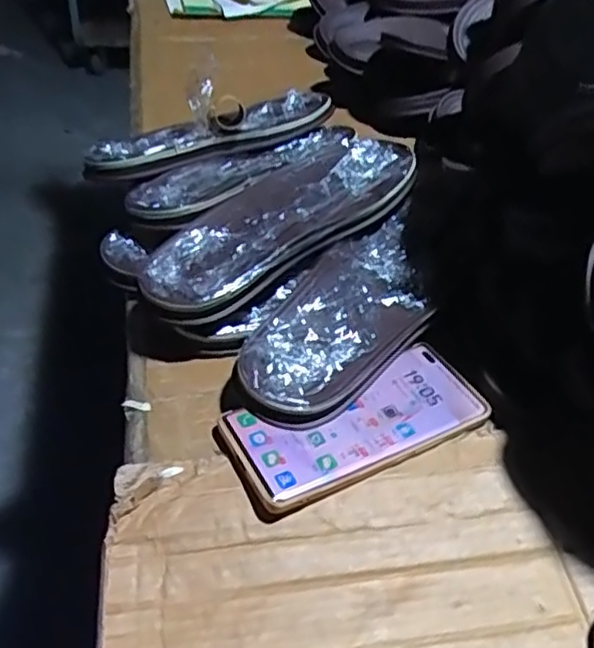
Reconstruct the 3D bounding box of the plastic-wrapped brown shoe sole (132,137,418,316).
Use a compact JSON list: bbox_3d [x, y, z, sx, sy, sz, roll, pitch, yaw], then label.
[{"bbox_3d":[-0.012,-0.086,0.518,0.253,0.020,0.093,-32,54,-33],"label":"plastic-wrapped brown shoe sole"}]

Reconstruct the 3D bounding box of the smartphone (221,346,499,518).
[{"bbox_3d":[0.041,0.061,0.425,0.165,0.016,0.070,-17,47,-22],"label":"smartphone"}]

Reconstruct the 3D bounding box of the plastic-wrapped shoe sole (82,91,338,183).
[{"bbox_3d":[-0.080,-0.184,0.639,0.243,0.024,0.067,-25,50,-28],"label":"plastic-wrapped shoe sole"}]

